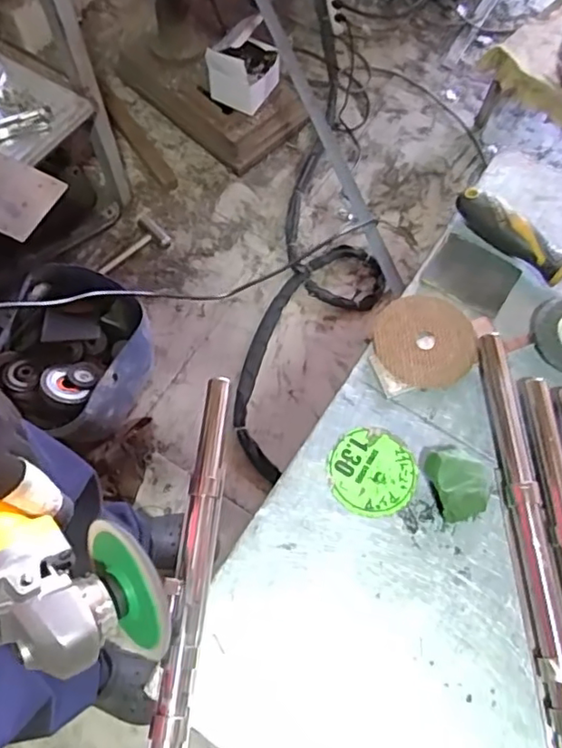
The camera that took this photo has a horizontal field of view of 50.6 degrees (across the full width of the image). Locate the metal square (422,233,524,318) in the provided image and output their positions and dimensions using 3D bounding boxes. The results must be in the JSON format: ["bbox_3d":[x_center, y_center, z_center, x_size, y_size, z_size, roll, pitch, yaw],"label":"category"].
[{"bbox_3d":[0.164,-0.085,0.511,0.069,0.004,0.060,32,71,11],"label":"metal square"}]

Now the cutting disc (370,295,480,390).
[{"bbox_3d":[0.117,-0.028,0.483,0.083,0.007,0.079,1,68,-1],"label":"cutting disc"}]

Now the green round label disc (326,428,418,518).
[{"bbox_3d":[0.067,0.074,0.443,0.064,0.004,0.061,1,68,-1],"label":"green round label disc"}]

